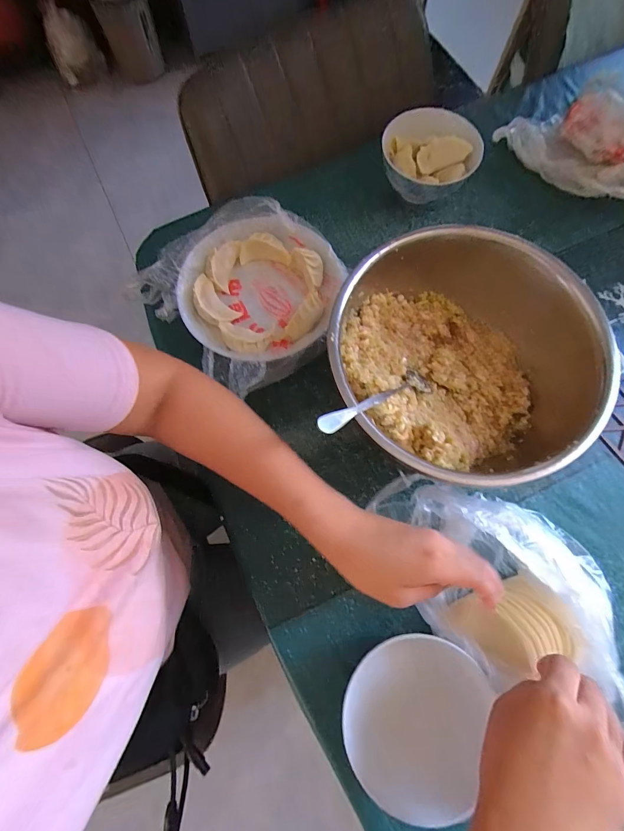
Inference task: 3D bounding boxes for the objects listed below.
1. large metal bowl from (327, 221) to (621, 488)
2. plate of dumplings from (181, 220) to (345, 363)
[{"bbox_3d":[0.140,-0.052,0.376,0.241,0.106,0.252,0,73,1],"label":"large metal bowl"},{"bbox_3d":[-0.063,-0.151,0.438,0.180,0.037,0.181,0,73,1],"label":"plate of dumplings"}]

